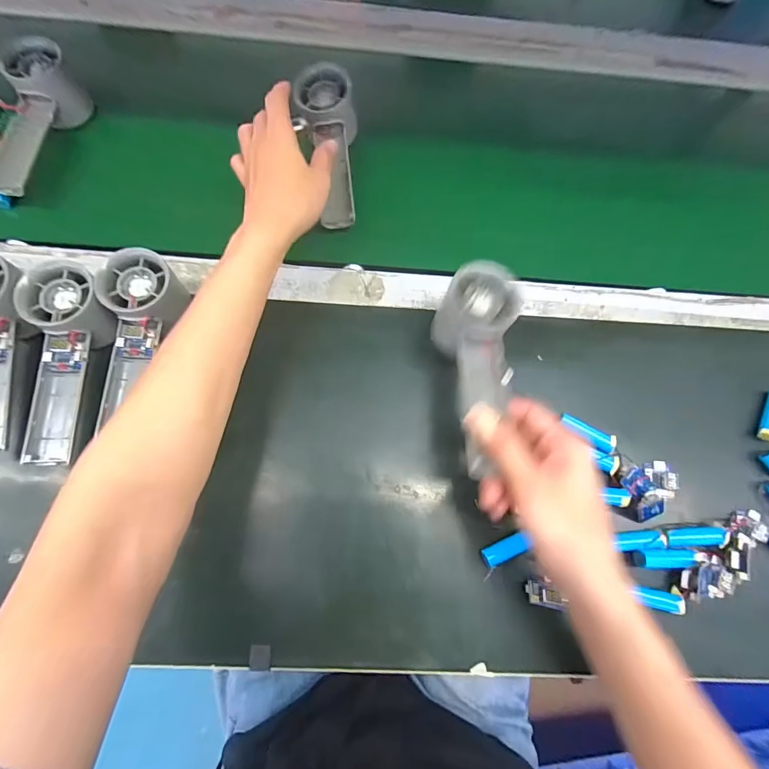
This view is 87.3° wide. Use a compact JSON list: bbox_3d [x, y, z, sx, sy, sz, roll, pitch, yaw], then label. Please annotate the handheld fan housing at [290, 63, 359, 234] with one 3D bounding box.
[{"bbox_3d":[-0.054,-0.233,0.398,0.057,0.029,0.153,-6,89,-4],"label":"handheld fan housing"}]

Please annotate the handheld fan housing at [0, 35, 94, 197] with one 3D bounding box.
[{"bbox_3d":[-0.342,-0.260,0.399,0.053,0.052,0.160,0,74,-4],"label":"handheld fan housing"}]

